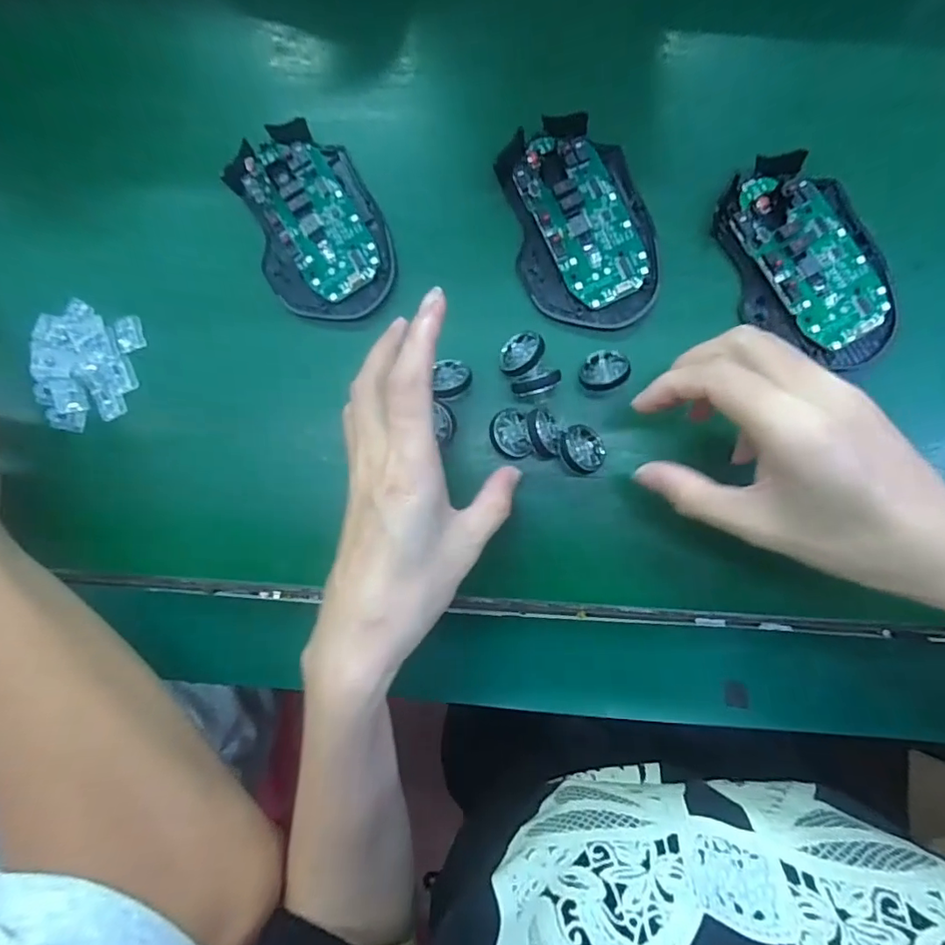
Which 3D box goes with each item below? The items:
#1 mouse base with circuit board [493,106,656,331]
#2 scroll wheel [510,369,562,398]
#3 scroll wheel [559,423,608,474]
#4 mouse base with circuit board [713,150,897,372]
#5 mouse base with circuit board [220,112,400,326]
[{"bbox_3d":[0.059,-0.135,0.283,0.070,0.019,0.113,-15,87,2],"label":"mouse base with circuit board"},{"bbox_3d":[0.034,-0.047,0.281,0.026,0.020,0.010,-16,87,2],"label":"scroll wheel"},{"bbox_3d":[0.059,-0.012,0.276,0.027,0.005,0.025,2,80,-14],"label":"scroll wheel"},{"bbox_3d":[0.175,-0.109,0.270,0.070,0.013,0.113,-29,86,1],"label":"mouse base with circuit board"},{"bbox_3d":[-0.090,-0.139,0.293,0.070,0.026,0.112,-24,86,2],"label":"mouse base with circuit board"}]

